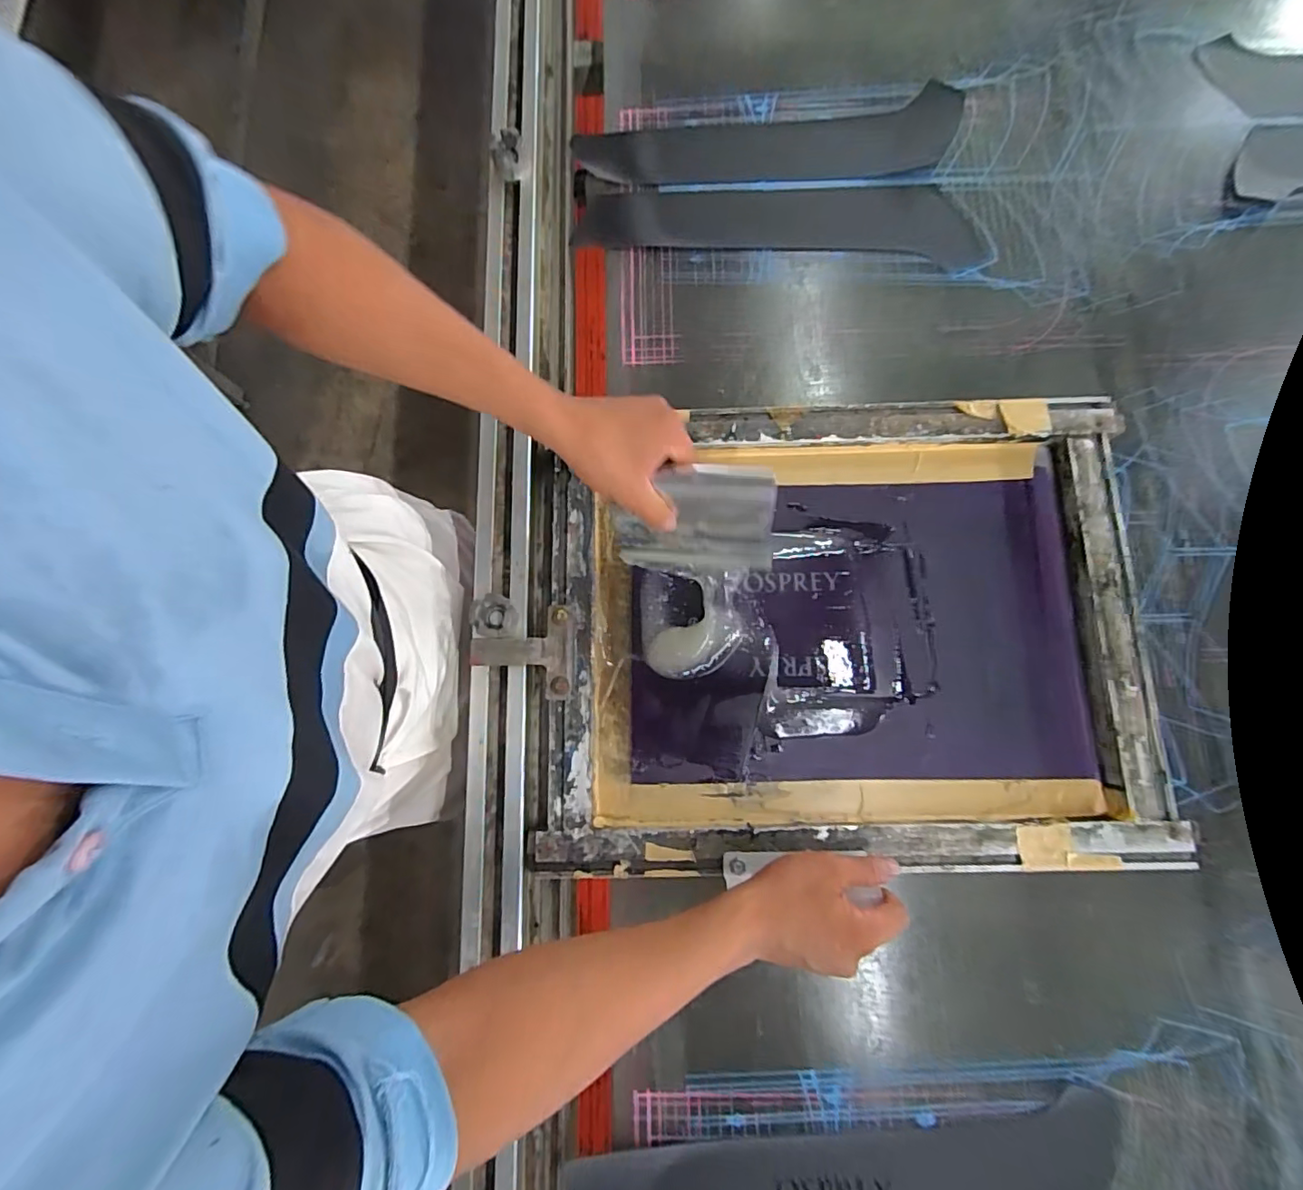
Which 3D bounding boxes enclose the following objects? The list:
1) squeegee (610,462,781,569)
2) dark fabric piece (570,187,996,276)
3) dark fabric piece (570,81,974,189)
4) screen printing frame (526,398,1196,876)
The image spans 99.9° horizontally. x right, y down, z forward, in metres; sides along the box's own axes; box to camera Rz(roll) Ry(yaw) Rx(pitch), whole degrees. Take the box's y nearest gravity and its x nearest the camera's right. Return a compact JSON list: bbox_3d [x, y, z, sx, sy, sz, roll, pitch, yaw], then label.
[{"bbox_3d":[0.036,-0.059,0.472,0.135,0.131,0.018,9,57,6],"label":"squeegee"},{"bbox_3d":[0.144,-0.420,0.615,0.442,0.007,0.100,5,79,2],"label":"dark fabric piece"},{"bbox_3d":[0.141,-0.510,0.627,0.437,0.010,0.113,-9,79,-1],"label":"dark fabric piece"},{"bbox_3d":[0.171,0.025,0.509,0.522,0.032,0.415,-1,79,1],"label":"screen printing frame"}]

